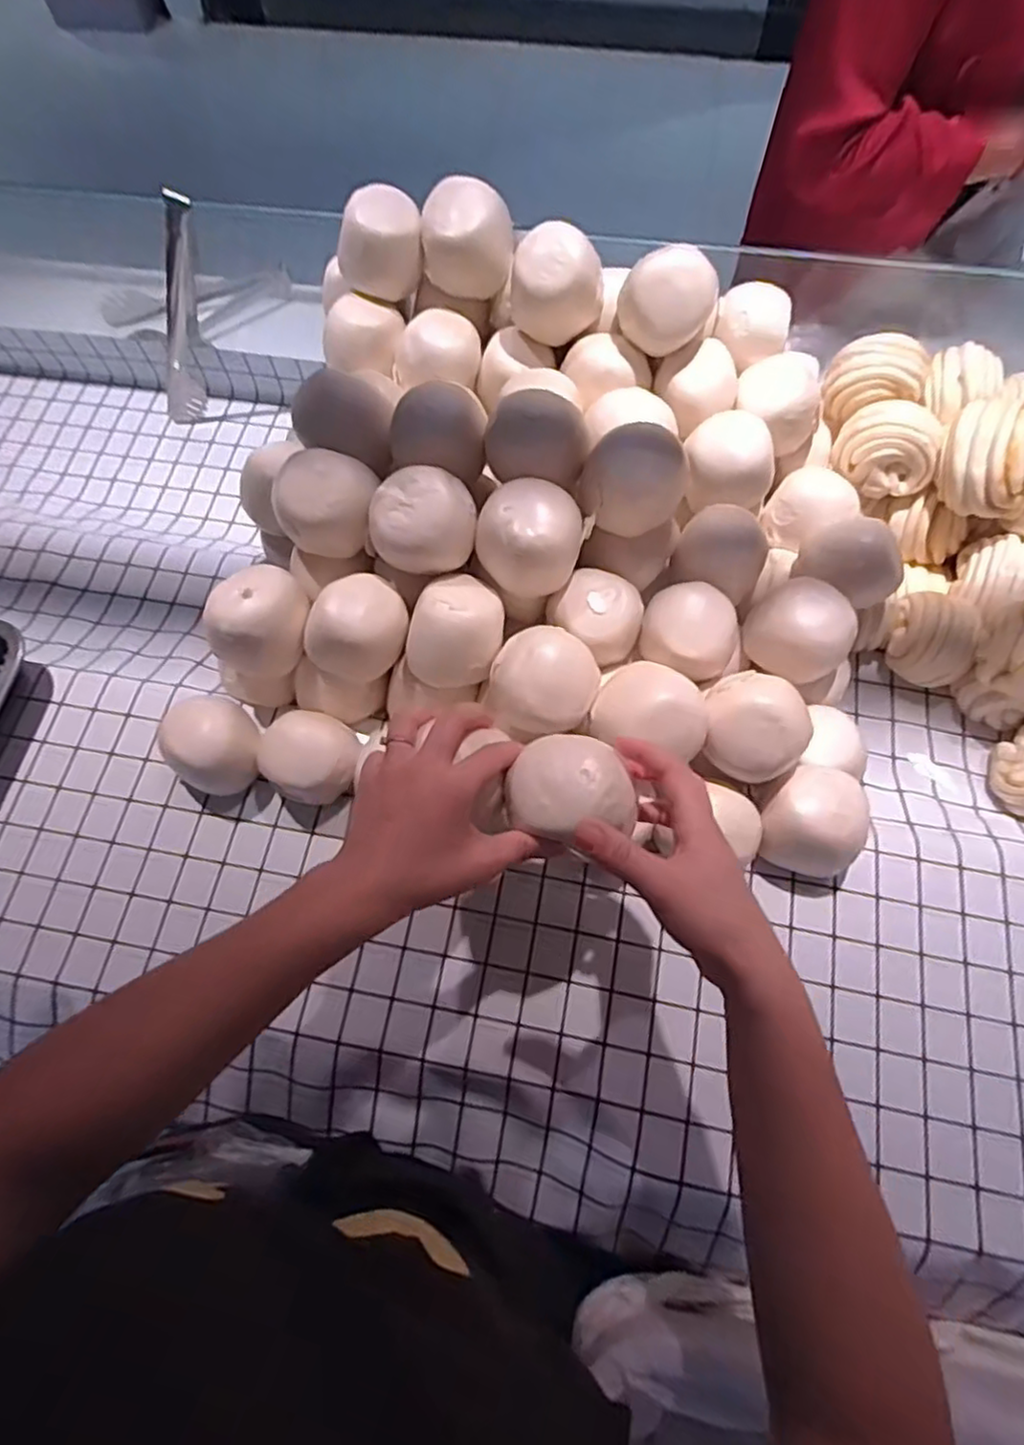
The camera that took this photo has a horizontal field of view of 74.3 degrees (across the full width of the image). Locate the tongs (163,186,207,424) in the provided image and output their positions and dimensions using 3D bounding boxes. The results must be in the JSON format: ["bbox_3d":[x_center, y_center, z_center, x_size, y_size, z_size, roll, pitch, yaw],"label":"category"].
[{"bbox_3d":[-0.395,-0.493,0.817,0.047,0.293,0.053,16,59,-16],"label":"tongs"}]

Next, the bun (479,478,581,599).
[{"bbox_3d":[0.016,-0.154,0.572,0.087,0.070,0.080,0,68,1],"label":"bun"}]

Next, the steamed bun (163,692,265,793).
[{"bbox_3d":[-0.269,0.023,0.616,0.077,0.079,0.082,-1,68,2],"label":"steamed bun"}]

